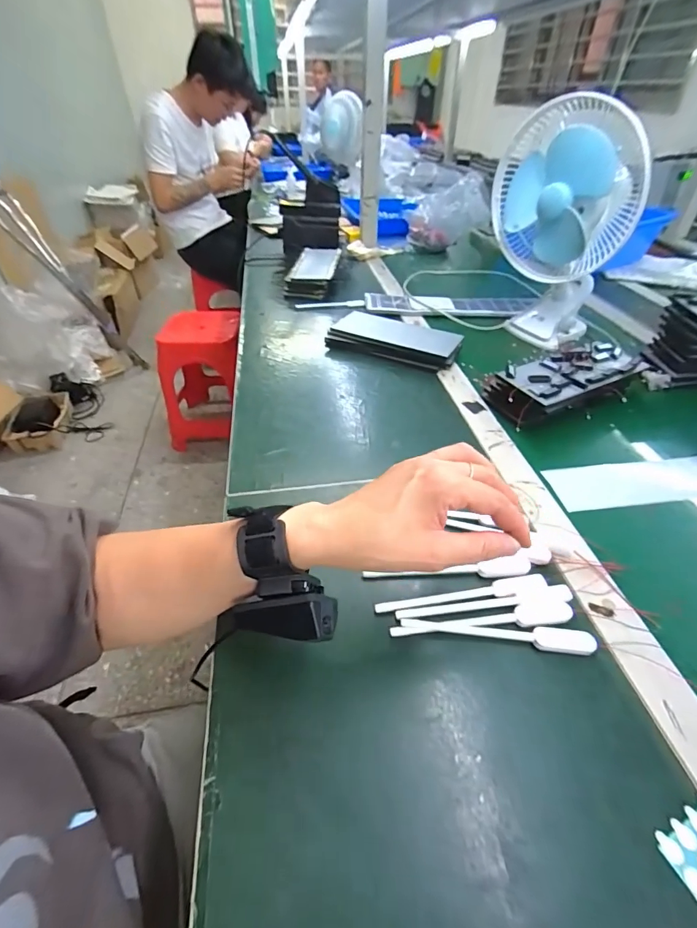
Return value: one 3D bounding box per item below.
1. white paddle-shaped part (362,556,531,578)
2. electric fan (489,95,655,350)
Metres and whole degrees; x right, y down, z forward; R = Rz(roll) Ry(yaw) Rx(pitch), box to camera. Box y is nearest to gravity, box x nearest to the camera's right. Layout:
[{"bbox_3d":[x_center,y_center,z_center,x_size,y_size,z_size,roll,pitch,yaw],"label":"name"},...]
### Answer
[{"bbox_3d":[0.087,0.096,0.361,0.146,0.012,0.019,-3,42,-3],"label":"white paddle-shaped part"},{"bbox_3d":[0.318,-0.361,0.649,0.192,0.308,0.149,15,44,17],"label":"electric fan"}]

